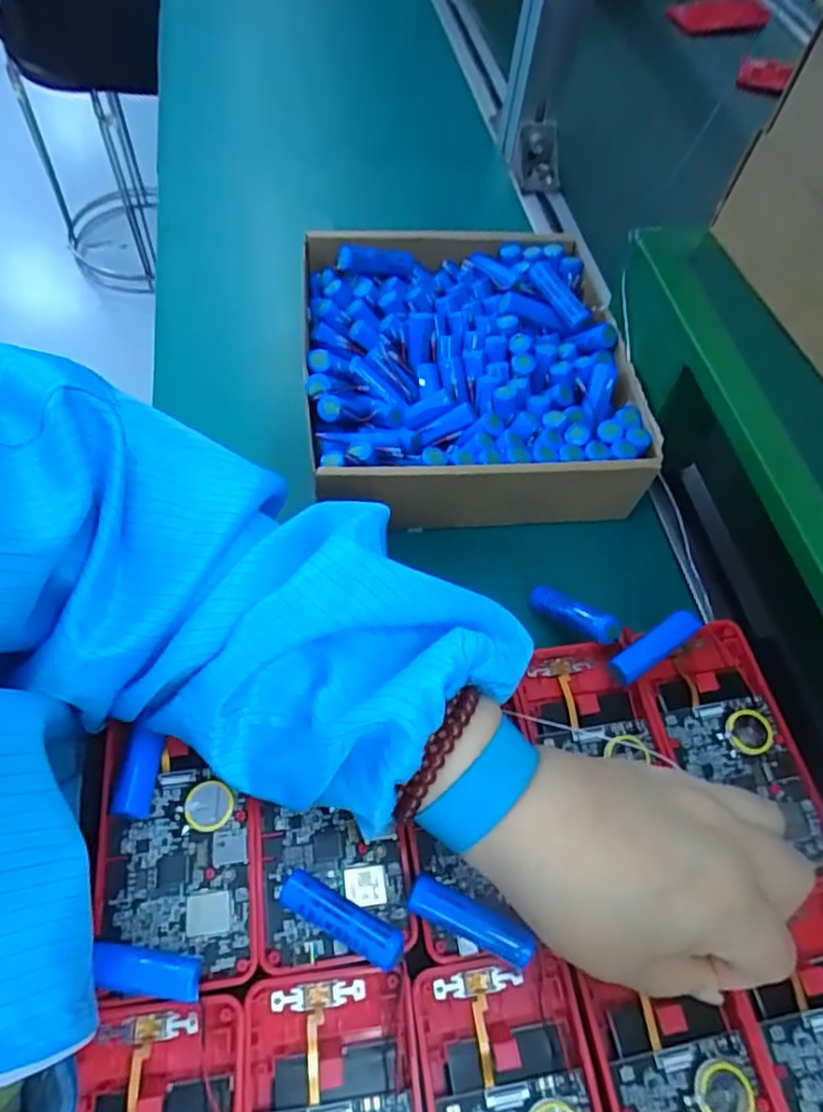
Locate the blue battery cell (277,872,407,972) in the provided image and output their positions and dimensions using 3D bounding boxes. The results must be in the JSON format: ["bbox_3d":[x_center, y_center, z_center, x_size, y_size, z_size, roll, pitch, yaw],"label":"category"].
[{"bbox_3d":[-0.027,0.141,0.257,0.050,0.015,0.014,25,64,18],"label":"blue battery cell"}]

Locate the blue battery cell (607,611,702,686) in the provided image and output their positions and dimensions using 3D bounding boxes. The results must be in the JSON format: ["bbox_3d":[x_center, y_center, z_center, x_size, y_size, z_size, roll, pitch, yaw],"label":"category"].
[{"bbox_3d":[0.118,0.045,0.324,0.054,0.015,0.014,-31,69,-18],"label":"blue battery cell"}]

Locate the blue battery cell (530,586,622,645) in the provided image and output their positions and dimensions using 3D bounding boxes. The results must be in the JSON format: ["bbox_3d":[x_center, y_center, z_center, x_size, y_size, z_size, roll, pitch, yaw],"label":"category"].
[{"bbox_3d":[0.082,0.030,0.343,0.015,0.012,0.050,-37,36,-19],"label":"blue battery cell"}]

